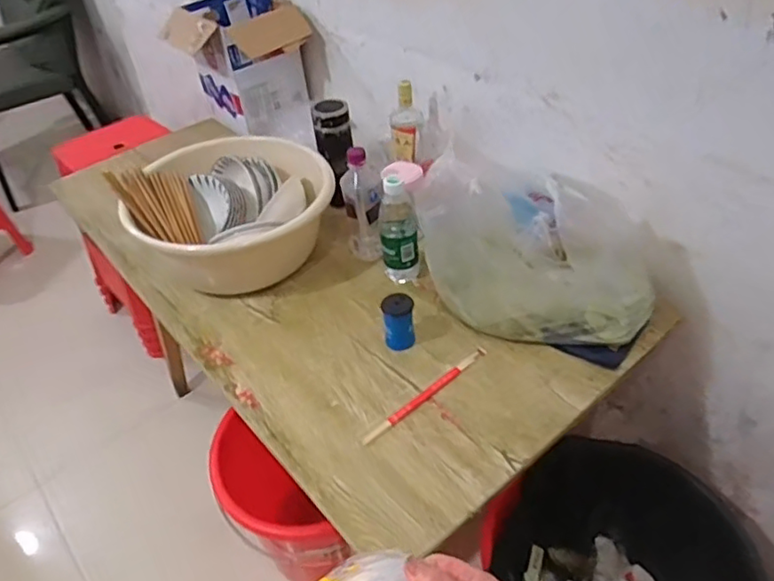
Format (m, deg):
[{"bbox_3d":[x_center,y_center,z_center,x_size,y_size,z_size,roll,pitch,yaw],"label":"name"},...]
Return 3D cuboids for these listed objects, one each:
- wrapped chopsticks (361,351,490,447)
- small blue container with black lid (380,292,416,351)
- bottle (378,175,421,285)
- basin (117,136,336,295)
[{"bbox_3d":[0.057,0.145,0.860,0.228,0.007,0.016,-32,48,-26],"label":"wrapped chopsticks"},{"bbox_3d":[0.017,0.047,0.914,0.048,0.077,0.043,-7,42,-1],"label":"small blue container with black lid"},{"bbox_3d":[0.019,-0.096,0.992,0.059,0.188,0.065,-7,42,-1],"label":"bottle"},{"bbox_3d":[-0.268,-0.140,1.121,0.324,0.152,0.324,-3,42,3],"label":"basin"}]

